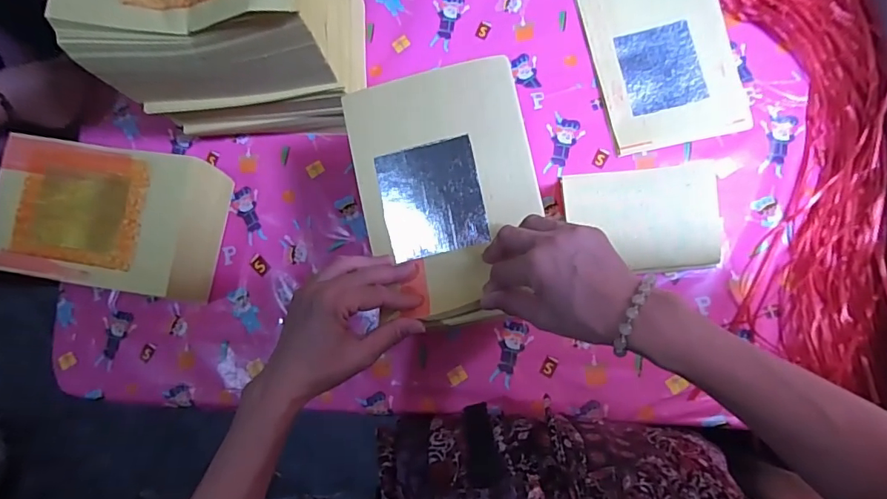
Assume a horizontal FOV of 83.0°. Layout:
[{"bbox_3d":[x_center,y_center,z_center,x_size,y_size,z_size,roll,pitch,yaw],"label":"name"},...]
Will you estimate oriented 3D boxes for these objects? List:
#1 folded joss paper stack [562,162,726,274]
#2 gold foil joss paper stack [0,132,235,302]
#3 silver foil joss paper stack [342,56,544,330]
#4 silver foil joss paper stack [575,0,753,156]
[{"bbox_3d":[0.221,-0.032,0.573,0.161,0.053,0.109,-4,83,7],"label":"folded joss paper stack"},{"bbox_3d":[-0.390,-0.036,0.604,0.214,0.115,0.156,9,85,8],"label":"gold foil joss paper stack"},{"bbox_3d":[0.004,-0.050,0.448,0.157,0.021,0.220,-13,83,5],"label":"silver foil joss paper stack"},{"bbox_3d":[0.267,-0.243,0.616,0.160,0.010,0.231,-13,82,5],"label":"silver foil joss paper stack"}]

